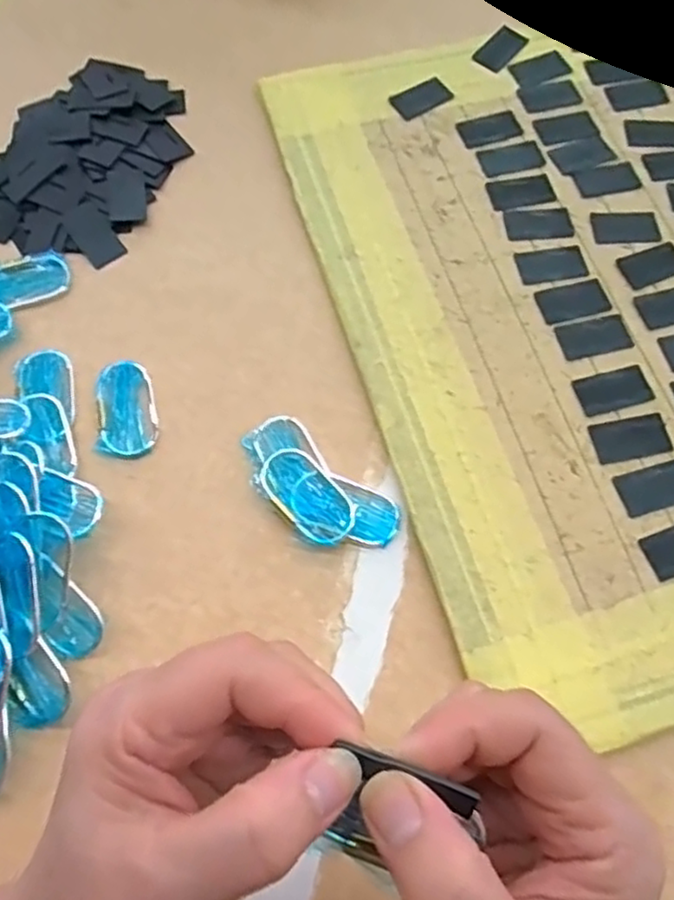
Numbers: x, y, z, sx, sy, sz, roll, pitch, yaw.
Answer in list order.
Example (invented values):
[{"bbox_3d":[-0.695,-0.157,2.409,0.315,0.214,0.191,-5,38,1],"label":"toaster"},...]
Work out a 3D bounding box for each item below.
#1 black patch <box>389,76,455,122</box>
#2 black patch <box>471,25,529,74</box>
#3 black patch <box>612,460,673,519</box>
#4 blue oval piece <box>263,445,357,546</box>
[{"bbox_3d":[0.060,-0.249,0.472,0.042,0.004,0.025,-30,71,-13],"label":"black patch"},{"bbox_3d":[0.120,-0.293,0.490,0.023,0.004,0.040,40,78,8],"label":"black patch"},{"bbox_3d":[0.171,0.019,0.355,0.043,0.004,0.024,-16,69,-8],"label":"black patch"},{"bbox_3d":[-0.015,0.024,0.357,0.031,0.008,0.058,-39,73,-15],"label":"blue oval piece"}]

